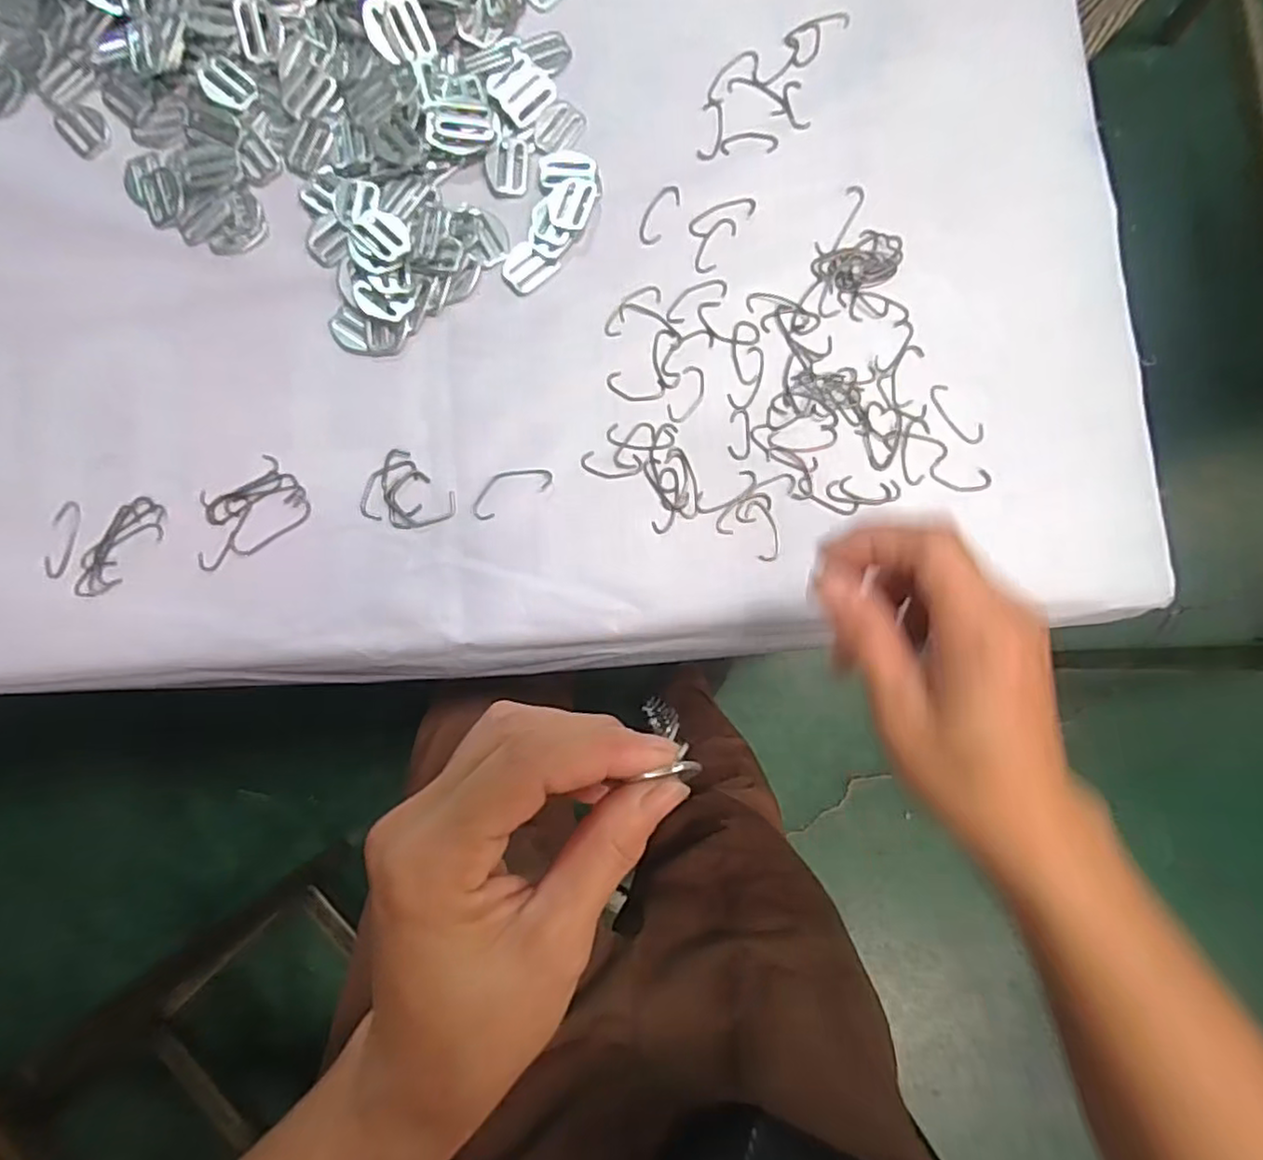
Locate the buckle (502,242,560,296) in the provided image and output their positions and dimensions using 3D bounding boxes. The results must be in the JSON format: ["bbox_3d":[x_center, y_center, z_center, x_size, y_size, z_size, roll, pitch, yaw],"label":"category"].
[{"bbox_3d":[-0.059,-0.177,0.377,0.024,0.004,0.028,44,84,4],"label":"buckle"}]

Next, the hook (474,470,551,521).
[{"bbox_3d":[-0.065,-0.050,0.358,0.046,0.004,0.020,-28,84,-4],"label":"hook"}]

